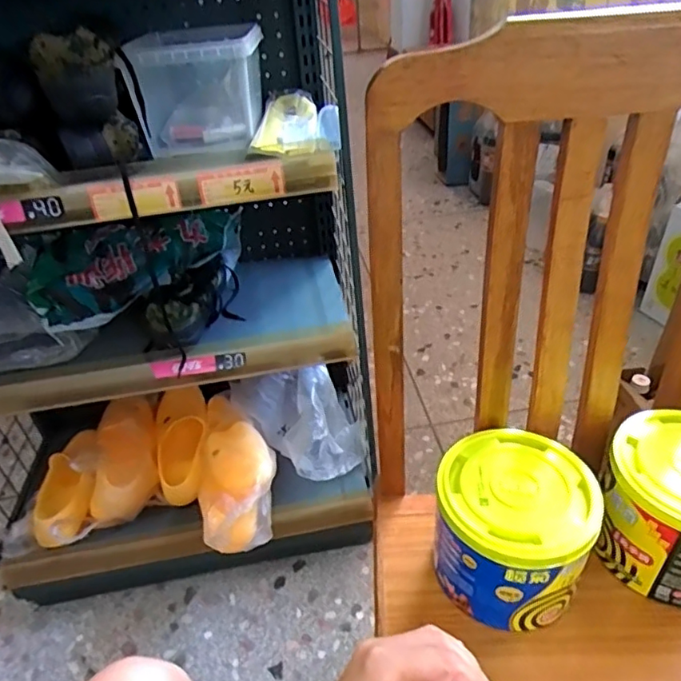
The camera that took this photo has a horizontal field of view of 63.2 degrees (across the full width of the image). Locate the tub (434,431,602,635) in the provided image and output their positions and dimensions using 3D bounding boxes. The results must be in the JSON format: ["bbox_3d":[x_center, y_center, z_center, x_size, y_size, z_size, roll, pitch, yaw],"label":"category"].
[{"bbox_3d":[0.156,0.173,0.512,0.128,0.118,0.136,-3,38,3],"label":"tub"}]

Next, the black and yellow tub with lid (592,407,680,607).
[{"bbox_3d":[0.314,0.153,0.513,0.128,0.117,0.130,-3,38,3],"label":"black and yellow tub with lid"}]

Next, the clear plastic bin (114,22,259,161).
[{"bbox_3d":[-0.189,-0.343,0.751,0.167,0.128,0.228,-5,37,1],"label":"clear plastic bin"}]

